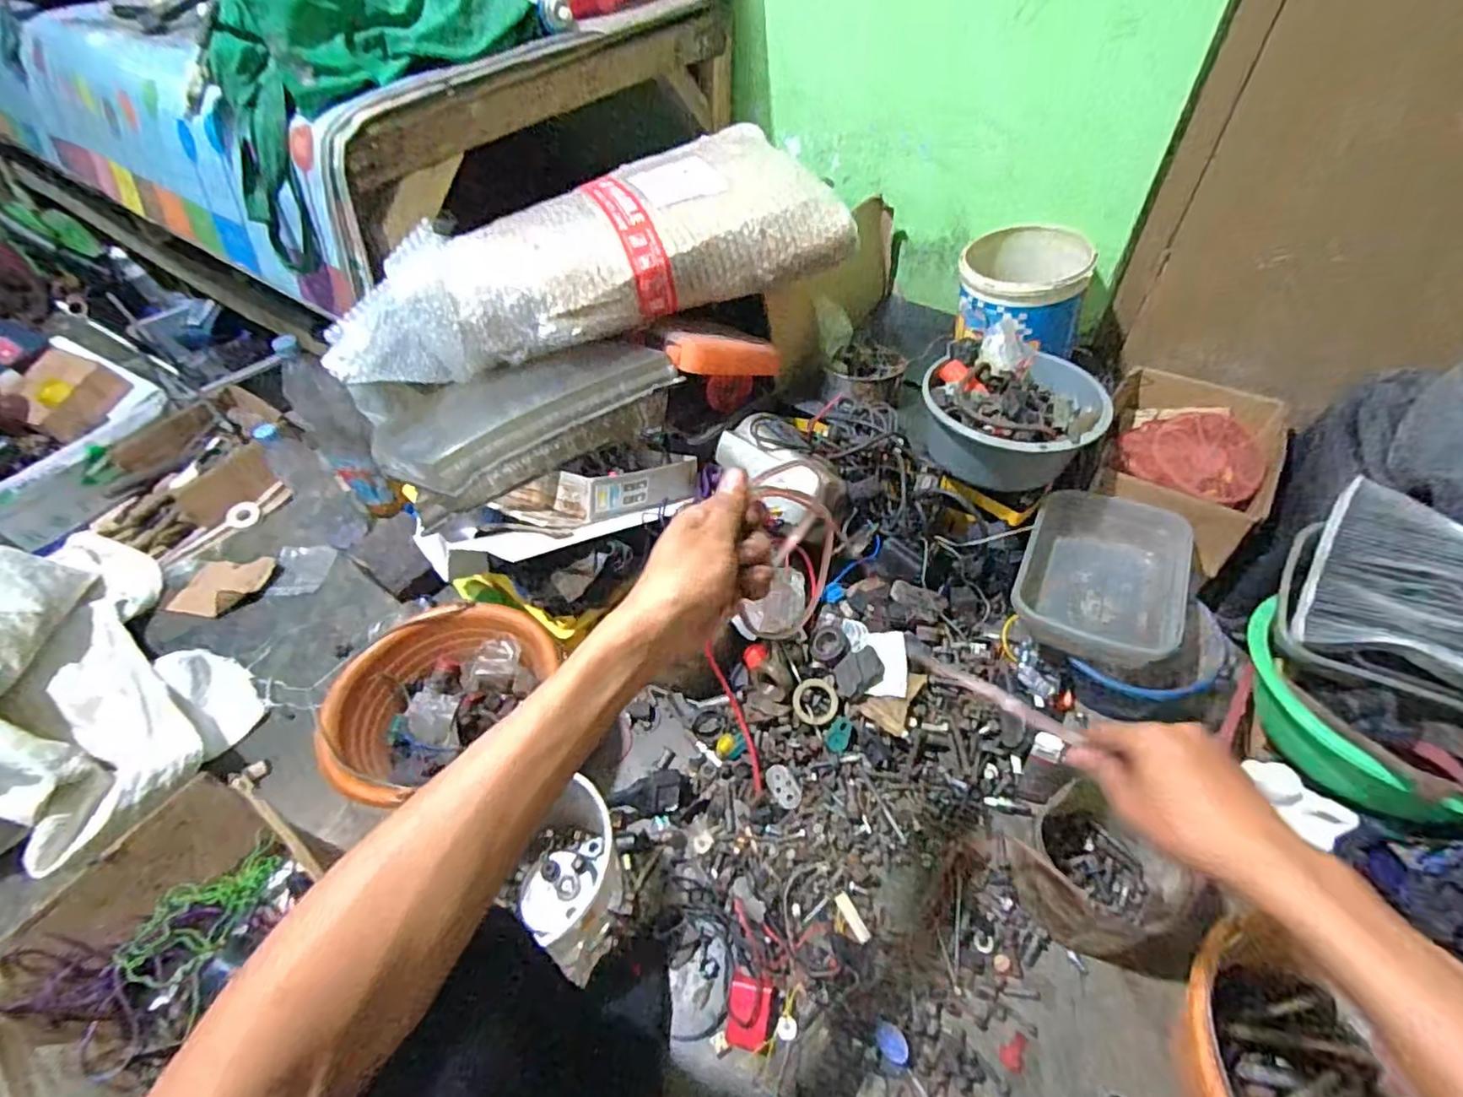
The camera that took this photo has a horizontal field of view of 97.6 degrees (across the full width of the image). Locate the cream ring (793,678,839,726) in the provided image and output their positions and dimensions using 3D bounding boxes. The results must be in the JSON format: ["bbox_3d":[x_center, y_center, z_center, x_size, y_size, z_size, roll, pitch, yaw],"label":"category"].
[{"bbox_3d":[0.106,0.193,0.810,0.056,0.005,0.057,-1,81,4],"label":"cream ring"}]

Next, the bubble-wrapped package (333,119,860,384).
[{"bbox_3d":[-0.195,-0.398,0.870,0.661,0.127,0.269,-20,52,-12],"label":"bubble-wrapped package"}]

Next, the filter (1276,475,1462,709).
[{"bbox_3d":[0.703,0.051,0.636,0.233,0.050,0.203,22,75,29],"label":"filter"}]

